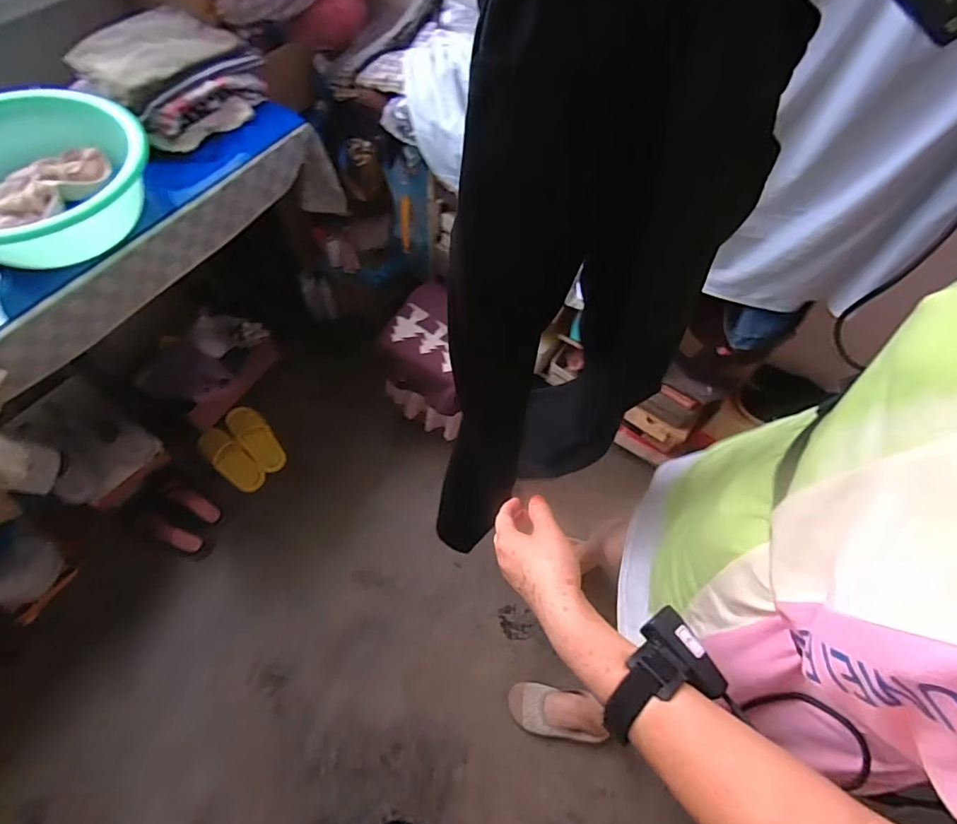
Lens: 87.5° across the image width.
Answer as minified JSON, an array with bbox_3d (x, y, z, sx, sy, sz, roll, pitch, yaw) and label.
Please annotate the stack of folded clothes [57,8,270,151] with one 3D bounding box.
[{"bbox_3d":[-0.592,-0.655,0.969,0.246,0.110,0.311,36,63,16],"label":"stack of folded clothes"}]

